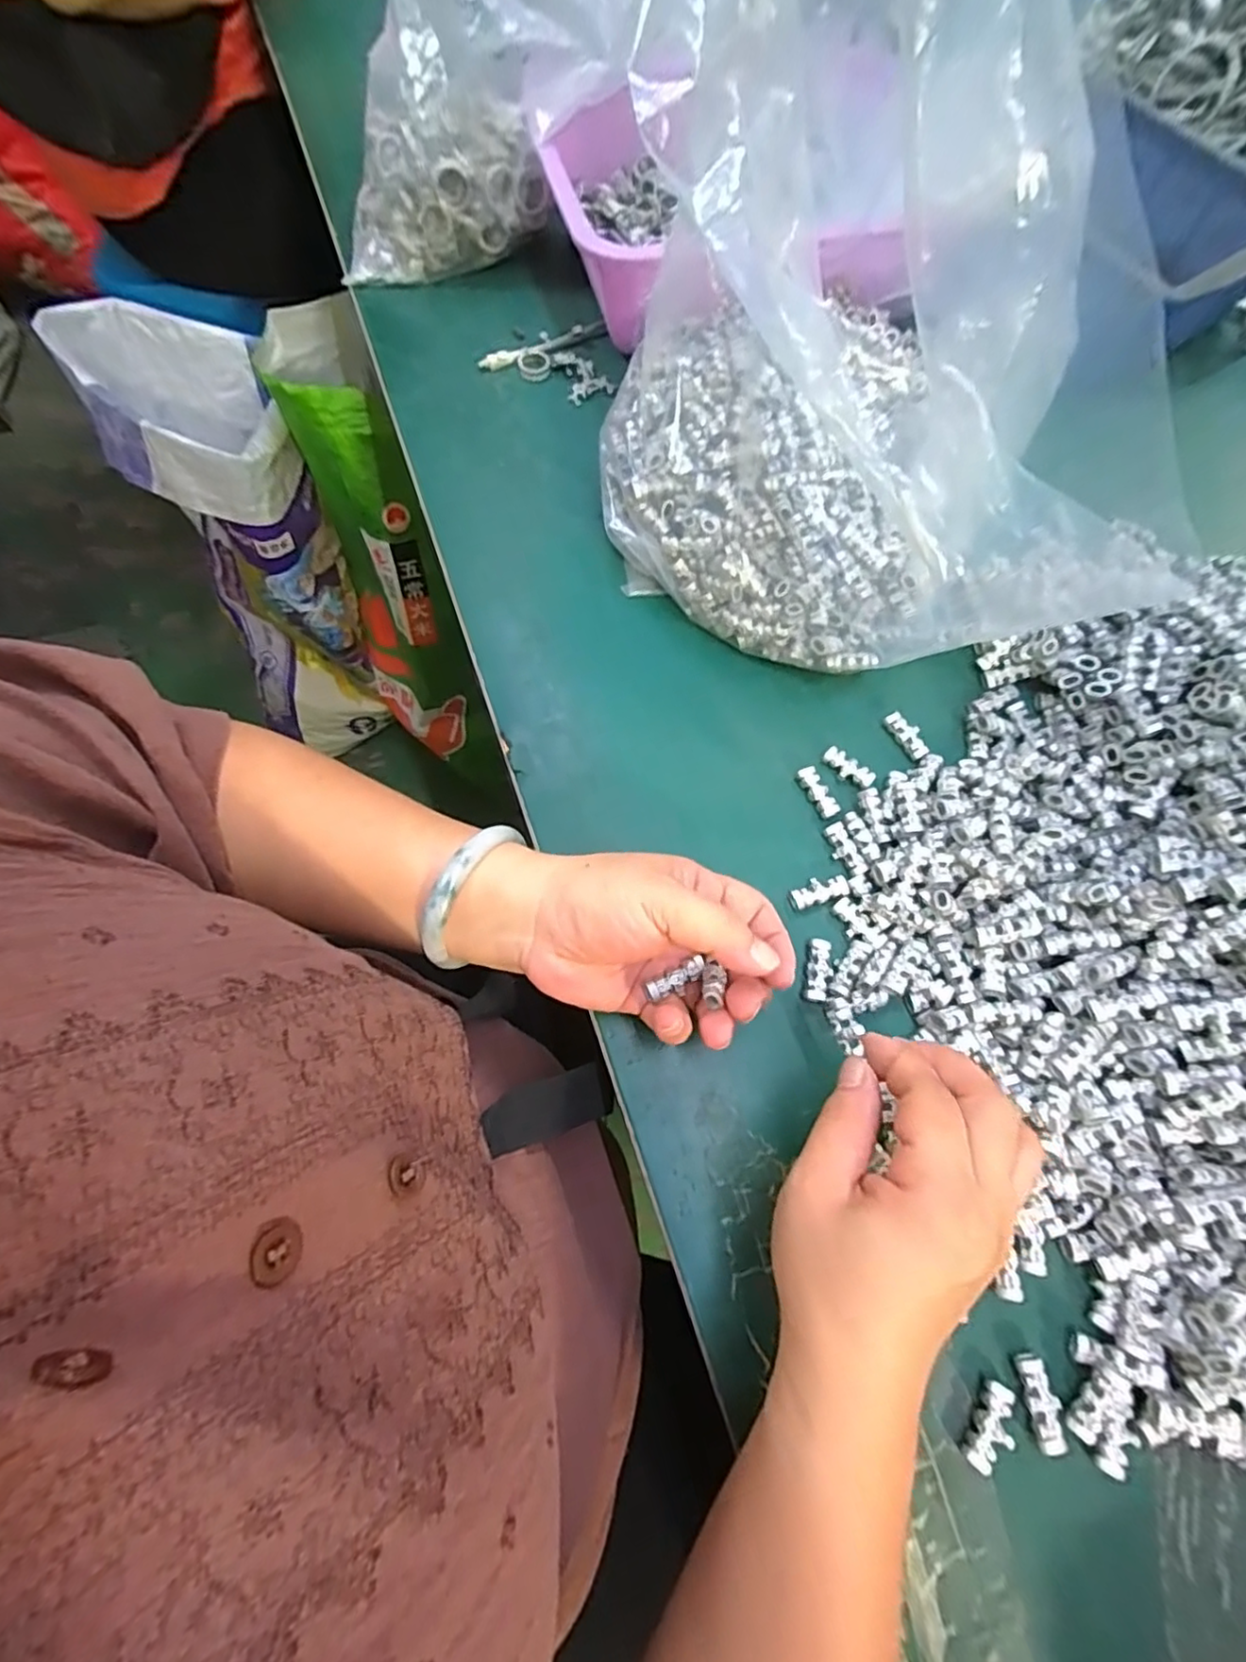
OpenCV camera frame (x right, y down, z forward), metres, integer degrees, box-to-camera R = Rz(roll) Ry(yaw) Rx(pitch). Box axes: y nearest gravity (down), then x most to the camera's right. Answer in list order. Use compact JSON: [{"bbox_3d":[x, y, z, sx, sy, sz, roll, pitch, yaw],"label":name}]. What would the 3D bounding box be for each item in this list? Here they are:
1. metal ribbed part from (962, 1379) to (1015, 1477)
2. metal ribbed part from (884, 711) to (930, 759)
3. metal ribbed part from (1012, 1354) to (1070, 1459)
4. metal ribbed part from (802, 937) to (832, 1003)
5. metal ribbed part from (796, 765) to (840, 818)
[{"bbox_3d":[0.147,0.237,0.249,0.015,0.008,0.030,38,74,11],"label":"metal ribbed part"},{"bbox_3d":[0.163,-0.055,0.360,0.012,0.009,0.030,-33,74,-12],"label":"metal ribbed part"},{"bbox_3d":[0.168,0.229,0.251,0.012,0.006,0.030,-3,70,-3],"label":"metal ribbed part"},{"bbox_3d":[0.097,0.069,0.310,0.011,0.005,0.031,13,70,3],"label":"metal ribbed part"},{"bbox_3d":[0.108,-0.021,0.345,0.012,0.006,0.030,-25,73,-10],"label":"metal ribbed part"}]

